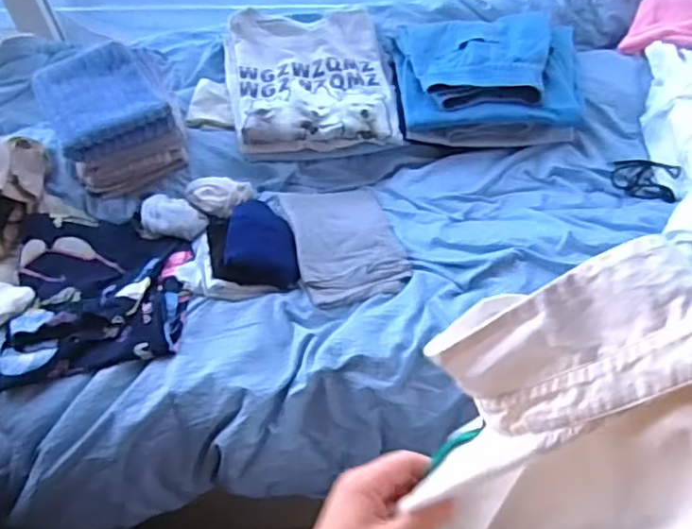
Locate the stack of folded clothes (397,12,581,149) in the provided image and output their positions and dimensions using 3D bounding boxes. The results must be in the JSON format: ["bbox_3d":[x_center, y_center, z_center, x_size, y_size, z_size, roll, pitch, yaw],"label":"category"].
[{"bbox_3d":[0.243,-0.336,1.082,0.304,0.110,0.282,1,53,4],"label":"stack of folded clothes"}]

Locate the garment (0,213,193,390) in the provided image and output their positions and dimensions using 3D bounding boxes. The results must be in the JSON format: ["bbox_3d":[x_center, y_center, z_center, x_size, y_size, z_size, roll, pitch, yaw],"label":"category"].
[{"bbox_3d":[-0.342,0.035,0.871,0.232,0.066,0.267,-11,53,-5],"label":"garment"}]

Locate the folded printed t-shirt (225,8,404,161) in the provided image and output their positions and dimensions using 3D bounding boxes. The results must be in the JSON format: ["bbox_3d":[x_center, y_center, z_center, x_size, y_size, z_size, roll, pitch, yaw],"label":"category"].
[{"bbox_3d":[-0.067,-0.341,1.104,0.278,0.061,0.362,-8,53,-2],"label":"folded printed t-shirt"}]

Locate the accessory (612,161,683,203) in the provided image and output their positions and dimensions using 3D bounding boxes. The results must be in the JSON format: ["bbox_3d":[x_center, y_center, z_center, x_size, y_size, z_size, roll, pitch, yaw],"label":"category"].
[{"bbox_3d":[0.487,-0.146,1.006,0.099,0.024,0.087,10,59,29],"label":"accessory"}]

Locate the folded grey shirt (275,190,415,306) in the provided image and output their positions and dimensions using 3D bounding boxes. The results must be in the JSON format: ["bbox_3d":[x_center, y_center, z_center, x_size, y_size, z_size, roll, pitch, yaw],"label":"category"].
[{"bbox_3d":[-0.003,-0.039,0.932,0.156,0.023,0.232,-7,45,-15],"label":"folded grey shirt"}]

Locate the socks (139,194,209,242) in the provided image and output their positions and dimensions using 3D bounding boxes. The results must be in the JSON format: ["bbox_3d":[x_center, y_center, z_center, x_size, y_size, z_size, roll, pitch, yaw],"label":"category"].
[{"bbox_3d":[-0.266,-0.074,0.960,0.099,0.039,0.058,3,53,6],"label":"socks"}]

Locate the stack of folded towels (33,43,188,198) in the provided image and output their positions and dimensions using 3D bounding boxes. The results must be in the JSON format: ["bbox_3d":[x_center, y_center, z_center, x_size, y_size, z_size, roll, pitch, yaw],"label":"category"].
[{"bbox_3d":[-0.373,-0.234,1.007,0.174,0.130,0.202,-25,56,-15],"label":"stack of folded towels"}]

